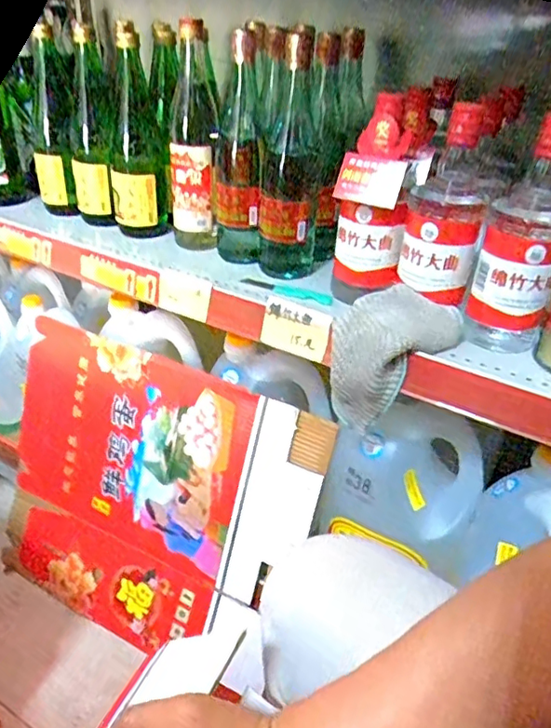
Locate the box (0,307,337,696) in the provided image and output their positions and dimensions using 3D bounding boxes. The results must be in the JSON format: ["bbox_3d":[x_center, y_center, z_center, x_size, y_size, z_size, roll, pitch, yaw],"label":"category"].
[{"bbox_3d":[-0.188,0.193,0.803,0.476,0.410,0.022,18,12,21],"label":"box"}]

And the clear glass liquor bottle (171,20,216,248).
[{"bbox_3d":[-0.102,-0.271,0.704,0.060,0.250,0.057,-5,34,-11],"label":"clear glass liquor bottle"}]

